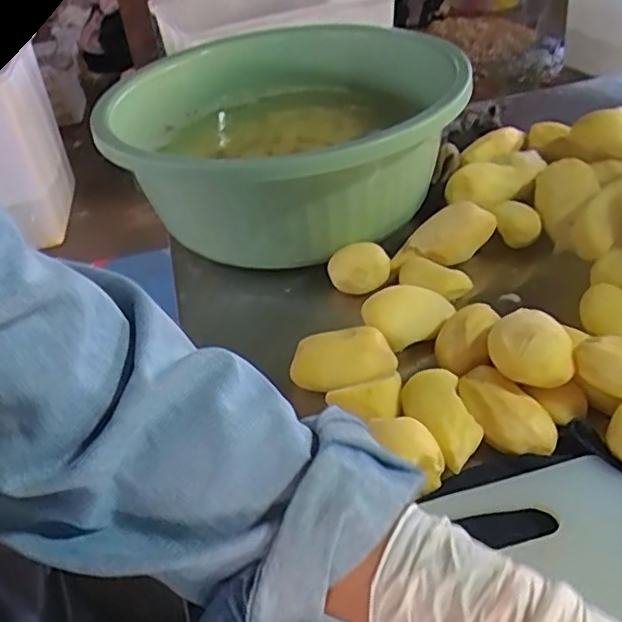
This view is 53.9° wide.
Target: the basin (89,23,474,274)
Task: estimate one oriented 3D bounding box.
[{"bbox_3d":[-0.048,-0.200,0.713,0.351,0.166,0.334,-4,39,3],"label":"basin"}]

